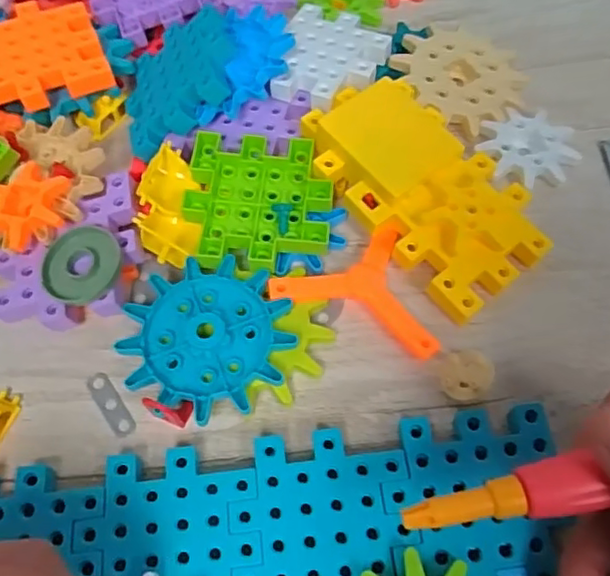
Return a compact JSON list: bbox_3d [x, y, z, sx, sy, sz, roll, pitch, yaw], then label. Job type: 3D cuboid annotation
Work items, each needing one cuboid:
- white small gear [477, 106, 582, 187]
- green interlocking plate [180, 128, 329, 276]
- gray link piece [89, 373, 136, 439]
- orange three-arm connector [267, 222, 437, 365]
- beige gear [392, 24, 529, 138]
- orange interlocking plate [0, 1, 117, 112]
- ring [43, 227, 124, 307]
[{"bbox_3d":[0.117,-0.073,0.329,0.046,0.006,0.048,-1,61,2],"label":"white small gear"},{"bbox_3d":[-0.023,-0.042,0.308,0.070,0.015,0.071,5,61,5],"label":"green interlocking plate"},{"bbox_3d":[-0.085,0.051,0.277,0.009,0.004,0.034,-33,65,-15],"label":"gray link piece"},{"bbox_3d":[0.029,-0.006,0.294,0.077,0.014,0.059,16,63,11],"label":"orange three-arm connector"},{"bbox_3d":[0.086,-0.118,0.350,0.066,0.015,0.062,-1,61,2],"label":"beige gear"},{"bbox_3d":[-0.146,-0.126,0.336,0.070,0.010,0.069,-19,65,-12],"label":"orange interlocking plate"},{"bbox_3d":[-0.101,-0.012,0.284,0.037,0.006,0.035,-1,61,2],"label":"ring"}]

